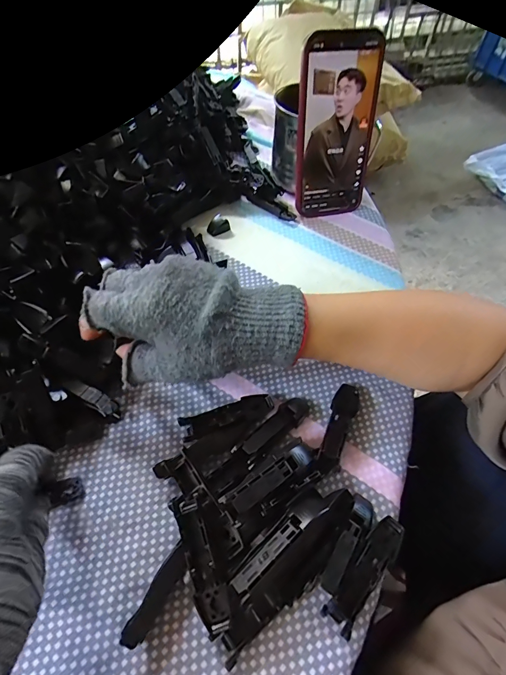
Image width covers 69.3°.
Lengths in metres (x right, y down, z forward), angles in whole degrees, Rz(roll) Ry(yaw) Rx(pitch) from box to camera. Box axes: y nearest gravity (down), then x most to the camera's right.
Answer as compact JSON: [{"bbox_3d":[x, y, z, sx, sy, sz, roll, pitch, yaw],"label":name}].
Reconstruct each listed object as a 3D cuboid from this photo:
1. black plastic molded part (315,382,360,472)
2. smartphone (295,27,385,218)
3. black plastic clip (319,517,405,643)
[{"bbox_3d":[0.061,0.064,0.265,0.018,0.018,0.072,24,58,14],"label":"black plastic molded part"},{"bbox_3d":[0.082,-0.201,0.363,0.074,0.156,0.010,-8,39,-9],"label":"smartphone"},{"bbox_3d":[0.068,0.138,0.218,0.018,0.013,0.067,37,62,21],"label":"black plastic clip"}]

